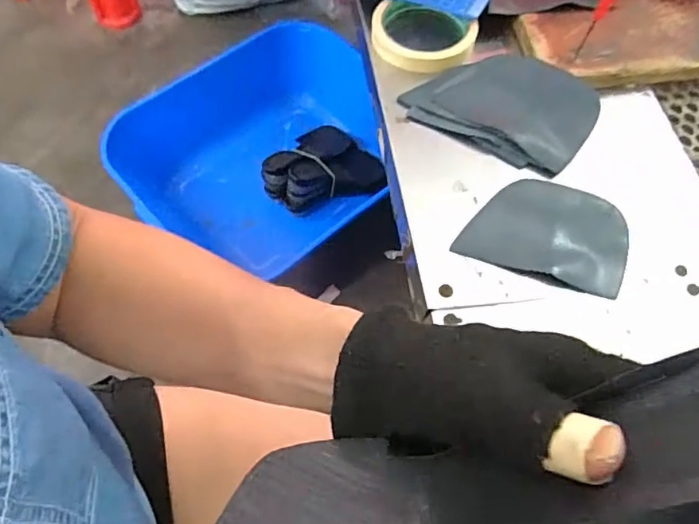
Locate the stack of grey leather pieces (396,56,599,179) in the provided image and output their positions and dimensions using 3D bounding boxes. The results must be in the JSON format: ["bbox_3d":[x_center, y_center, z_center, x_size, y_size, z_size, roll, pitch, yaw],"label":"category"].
[{"bbox_3d":[0.127,-0.134,0.459,0.144,0.021,0.097,26,64,12],"label":"stack of grey leather pieces"}]

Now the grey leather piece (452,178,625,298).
[{"bbox_3d":[0.146,-0.026,0.408,0.116,0.015,0.080,16,63,7],"label":"grey leather piece"}]

